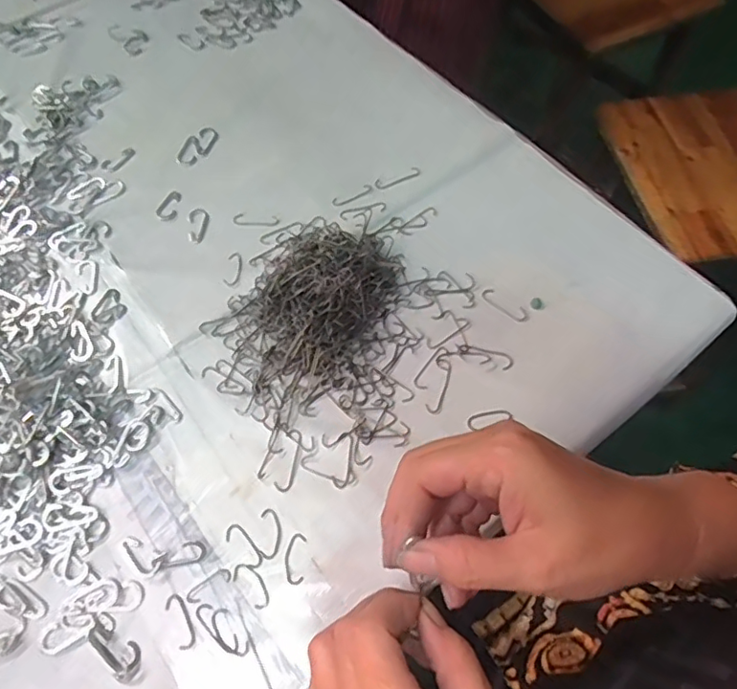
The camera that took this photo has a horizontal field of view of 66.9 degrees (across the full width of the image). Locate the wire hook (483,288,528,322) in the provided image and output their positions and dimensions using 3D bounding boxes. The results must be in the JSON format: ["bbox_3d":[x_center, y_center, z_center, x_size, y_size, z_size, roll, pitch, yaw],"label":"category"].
[{"bbox_3d":[0.113,-0.033,0.463,0.041,0.004,0.013,35,68,17],"label":"wire hook"}]

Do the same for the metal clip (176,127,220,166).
[{"bbox_3d":[-0.169,-0.196,0.550,0.027,0.006,0.050,22,65,12],"label":"metal clip"}]

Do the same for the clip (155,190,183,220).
[{"bbox_3d":[-0.183,-0.129,0.515,0.020,0.004,0.035,15,63,8],"label":"clip"}]

